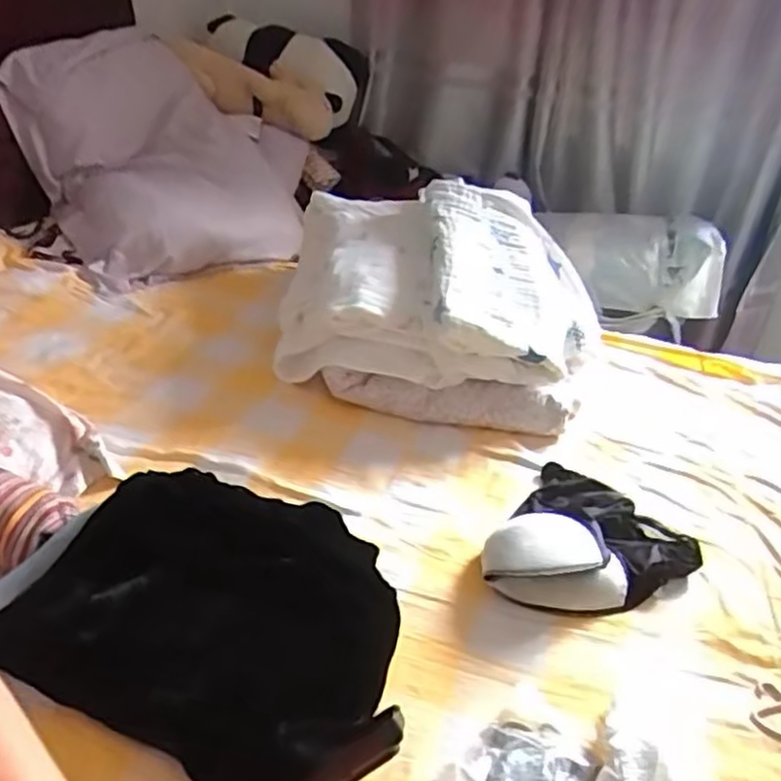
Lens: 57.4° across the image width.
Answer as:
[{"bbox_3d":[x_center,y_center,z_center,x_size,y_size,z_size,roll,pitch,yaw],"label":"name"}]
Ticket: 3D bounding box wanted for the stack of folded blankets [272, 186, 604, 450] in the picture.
[{"bbox_3d":[0.070,-0.163,1.147,0.529,0.236,0.395,12,30,8],"label":"stack of folded blankets"}]

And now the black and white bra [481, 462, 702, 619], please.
[{"bbox_3d":[0.232,0.164,0.796,0.193,0.052,0.238,22,33,24],"label":"black and white bra"}]

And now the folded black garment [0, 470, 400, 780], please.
[{"bbox_3d":[-0.144,0.191,0.634,0.294,0.098,0.256,16,31,14],"label":"folded black garment"}]

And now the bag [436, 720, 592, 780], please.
[{"bbox_3d":[0.101,0.303,0.566,0.109,0.031,0.105,23,33,26],"label":"bag"}]

